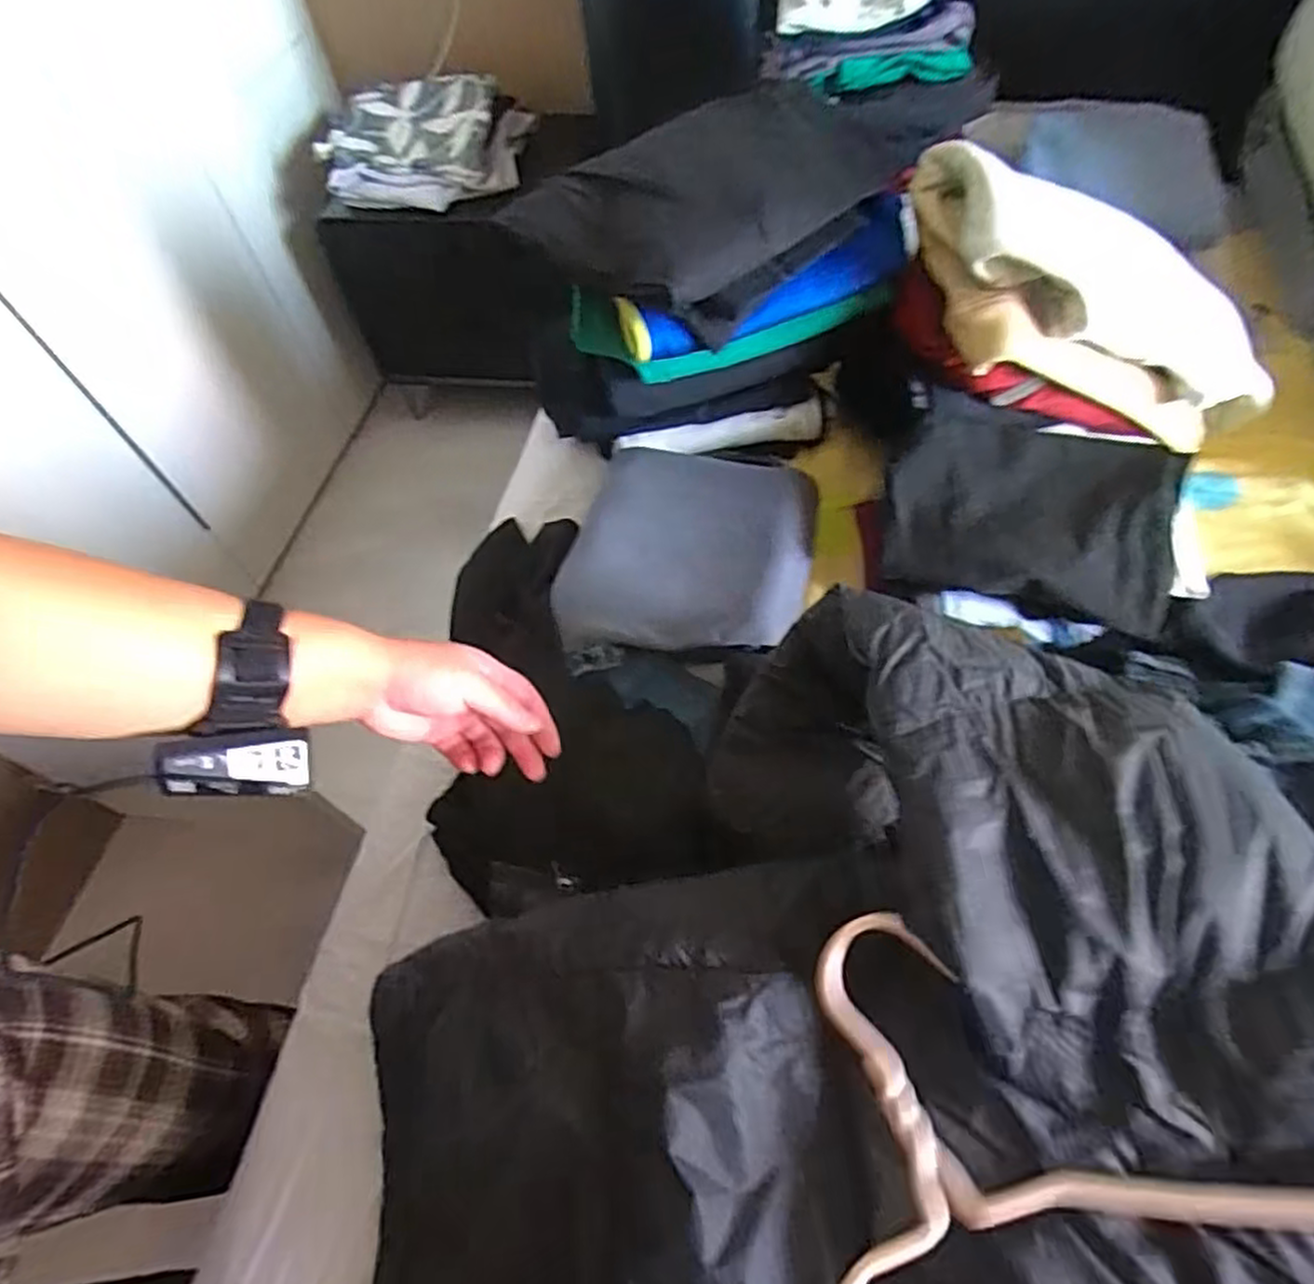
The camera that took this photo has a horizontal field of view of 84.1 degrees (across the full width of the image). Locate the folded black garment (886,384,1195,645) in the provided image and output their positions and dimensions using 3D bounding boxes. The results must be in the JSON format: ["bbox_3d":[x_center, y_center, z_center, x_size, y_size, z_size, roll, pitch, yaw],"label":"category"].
[{"bbox_3d":[0.320,-0.120,0.634,0.237,0.051,0.199,15,60,14],"label":"folded black garment"}]

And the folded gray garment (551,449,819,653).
[{"bbox_3d":[0.031,-0.095,0.682,0.220,0.043,0.235,-2,58,3],"label":"folded gray garment"}]

